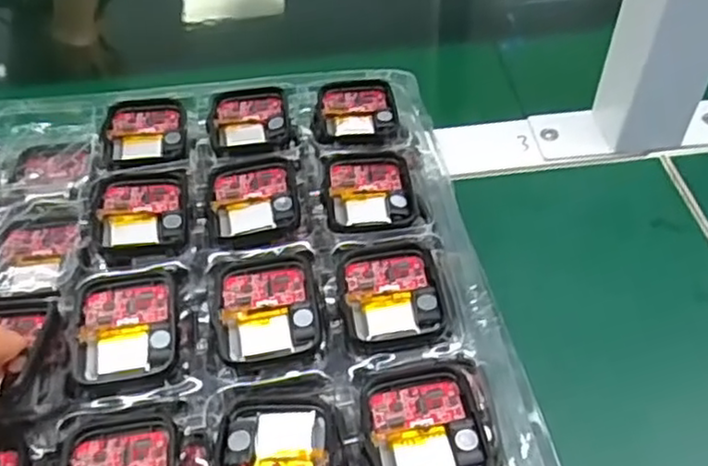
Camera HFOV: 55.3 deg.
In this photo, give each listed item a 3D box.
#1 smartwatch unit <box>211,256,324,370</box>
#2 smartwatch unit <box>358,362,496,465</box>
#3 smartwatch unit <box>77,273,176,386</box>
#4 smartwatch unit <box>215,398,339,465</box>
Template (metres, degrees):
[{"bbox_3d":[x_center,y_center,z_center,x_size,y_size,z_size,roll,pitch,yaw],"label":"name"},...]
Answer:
[{"bbox_3d":[-0.033,0.027,0.251,0.038,0.008,0.043,-9,49,-5],"label":"smartwatch unit"},{"bbox_3d":[0.023,0.063,0.219,0.039,0.006,0.043,-10,49,-6],"label":"smartwatch unit"},{"bbox_3d":[-0.083,0.034,0.248,0.036,0.007,0.042,-8,49,-4],"label":"smartwatch unit"},{"bbox_3d":[-0.024,0.069,0.212,0.037,0.005,0.041,-3,49,0],"label":"smartwatch unit"}]

